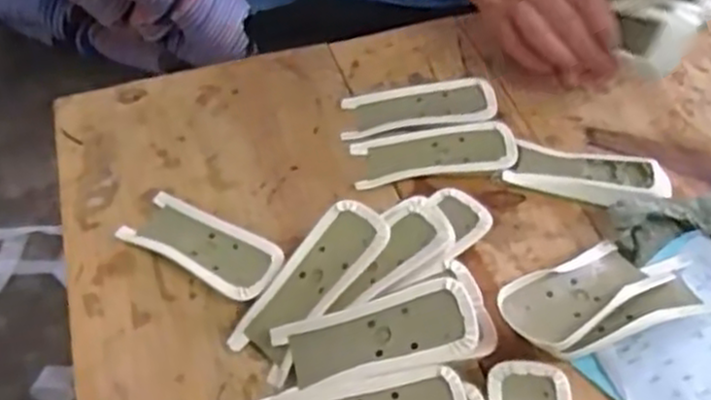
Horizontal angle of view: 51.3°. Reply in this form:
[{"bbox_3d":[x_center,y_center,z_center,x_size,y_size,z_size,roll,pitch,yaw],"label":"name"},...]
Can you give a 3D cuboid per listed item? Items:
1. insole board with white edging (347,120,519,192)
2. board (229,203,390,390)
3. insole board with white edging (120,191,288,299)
[{"bbox_3d":[0.058,-0.035,0.552,0.119,0.006,0.047,-9,50,1],"label":"insole board with white edging"},{"bbox_3d":[-0.027,0.052,0.453,0.046,0.011,0.117,37,82,29],"label":"board"},{"bbox_3d":[-0.101,0.029,0.494,0.118,0.017,0.046,27,55,21],"label":"insole board with white edging"}]

